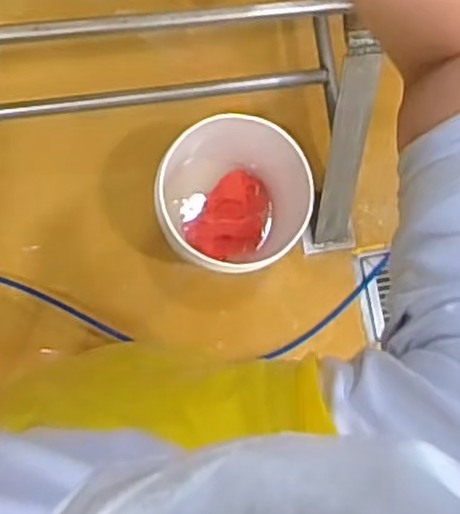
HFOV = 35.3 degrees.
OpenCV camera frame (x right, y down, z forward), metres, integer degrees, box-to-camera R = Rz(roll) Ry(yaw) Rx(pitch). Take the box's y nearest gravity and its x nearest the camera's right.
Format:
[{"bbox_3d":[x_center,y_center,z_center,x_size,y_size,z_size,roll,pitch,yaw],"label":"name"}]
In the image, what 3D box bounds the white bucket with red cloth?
[{"bbox_3d":[0.019,-0.125,1.481,0.343,0.270,0.302,-33,89,-9],"label":"white bucket with red cloth"}]

